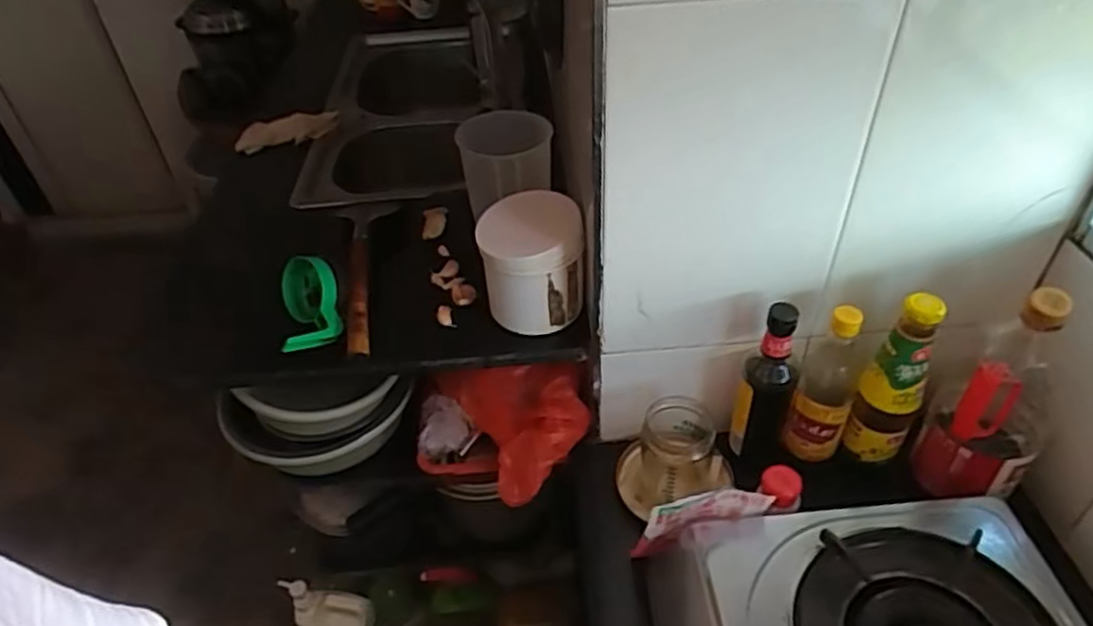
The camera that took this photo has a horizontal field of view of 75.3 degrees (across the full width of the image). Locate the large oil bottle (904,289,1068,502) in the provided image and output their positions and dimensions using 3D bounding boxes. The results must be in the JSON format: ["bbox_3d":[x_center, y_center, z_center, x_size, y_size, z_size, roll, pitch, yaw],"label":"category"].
[{"bbox_3d":[0.469,0.084,0.733,0.108,0.240,0.119,25,49,29],"label":"large oil bottle"}]

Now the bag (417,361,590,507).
[{"bbox_3d":[-0.060,0.150,0.901,0.207,0.141,0.134,7,42,12],"label":"bag"}]

